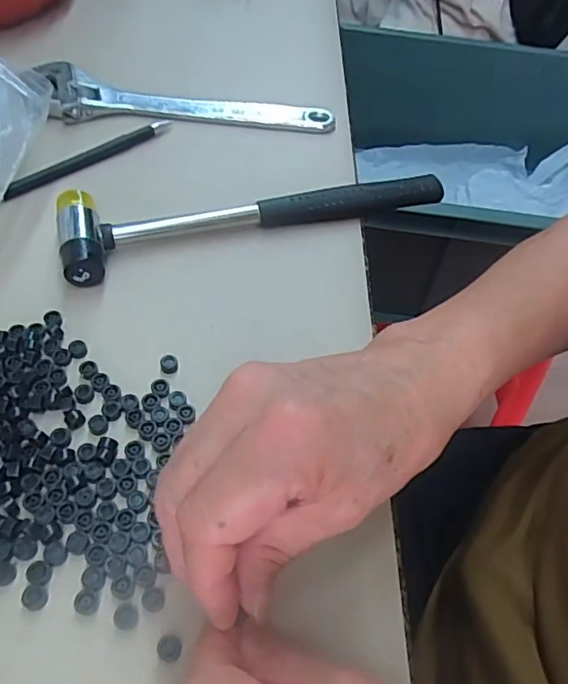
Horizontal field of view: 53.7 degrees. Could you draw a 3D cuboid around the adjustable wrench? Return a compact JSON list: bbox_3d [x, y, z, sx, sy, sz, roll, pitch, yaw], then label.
[{"bbox_3d":[-0.075,-0.188,0.440,0.222,0.023,0.048,2,53,-3],"label":"adjustable wrench"}]

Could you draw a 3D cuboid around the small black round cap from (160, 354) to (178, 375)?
[{"bbox_3d":[-0.060,0.011,0.293,0.009,0.004,0.011,-6,54,-9],"label":"small black round cap"}]

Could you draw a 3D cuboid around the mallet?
[{"bbox_3d":[-0.015,-0.089,0.361,0.247,0.021,0.060,-15,55,-15],"label":"mallet"}]

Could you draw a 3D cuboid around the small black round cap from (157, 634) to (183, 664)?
[{"bbox_3d":[-0.044,0.118,0.216,0.009,0.004,0.009,2,53,-3],"label":"small black round cap"}]

